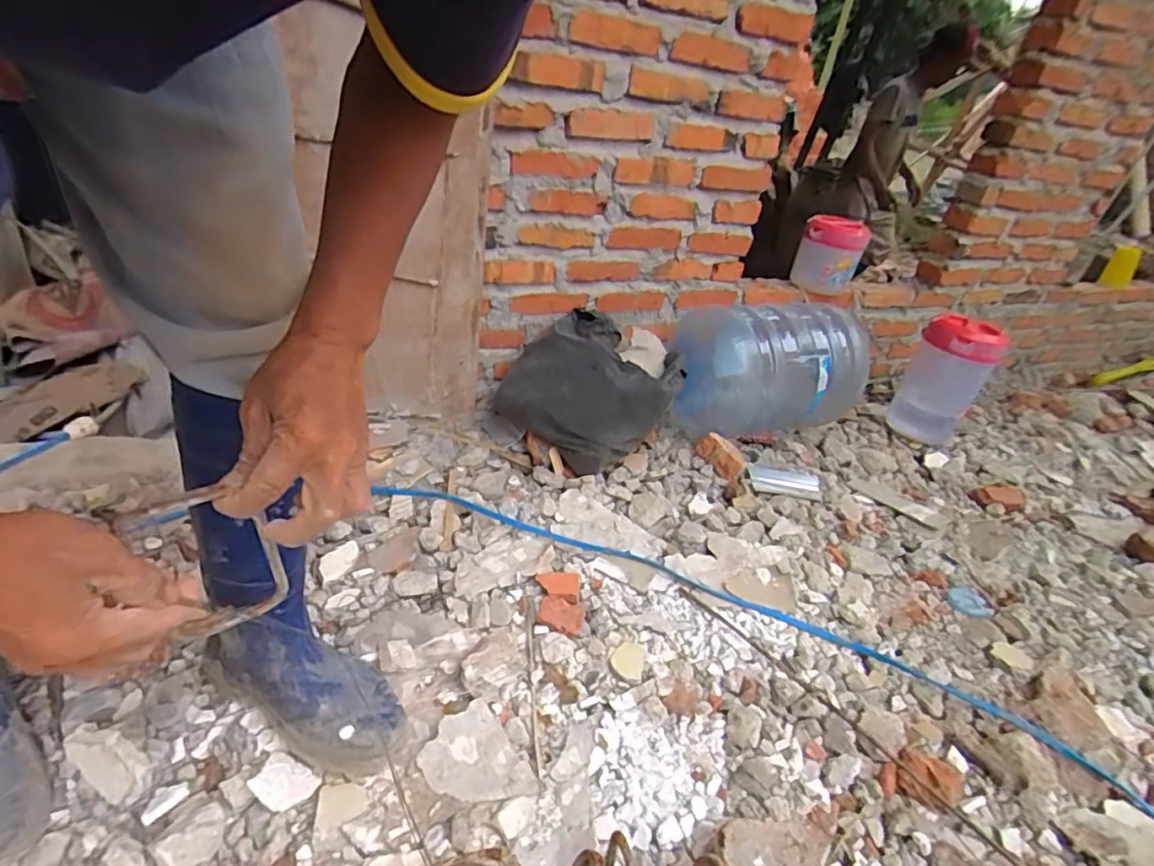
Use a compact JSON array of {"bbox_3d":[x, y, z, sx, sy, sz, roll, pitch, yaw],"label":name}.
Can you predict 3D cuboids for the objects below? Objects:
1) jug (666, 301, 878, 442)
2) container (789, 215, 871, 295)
[{"bbox_3d":[0.397,-0.140,1.259,0.353,0.241,0.244,-5,36,-21],"label":"jug"},{"bbox_3d":[0.575,-0.405,1.354,0.138,0.174,0.117,21,35,17],"label":"container"}]

